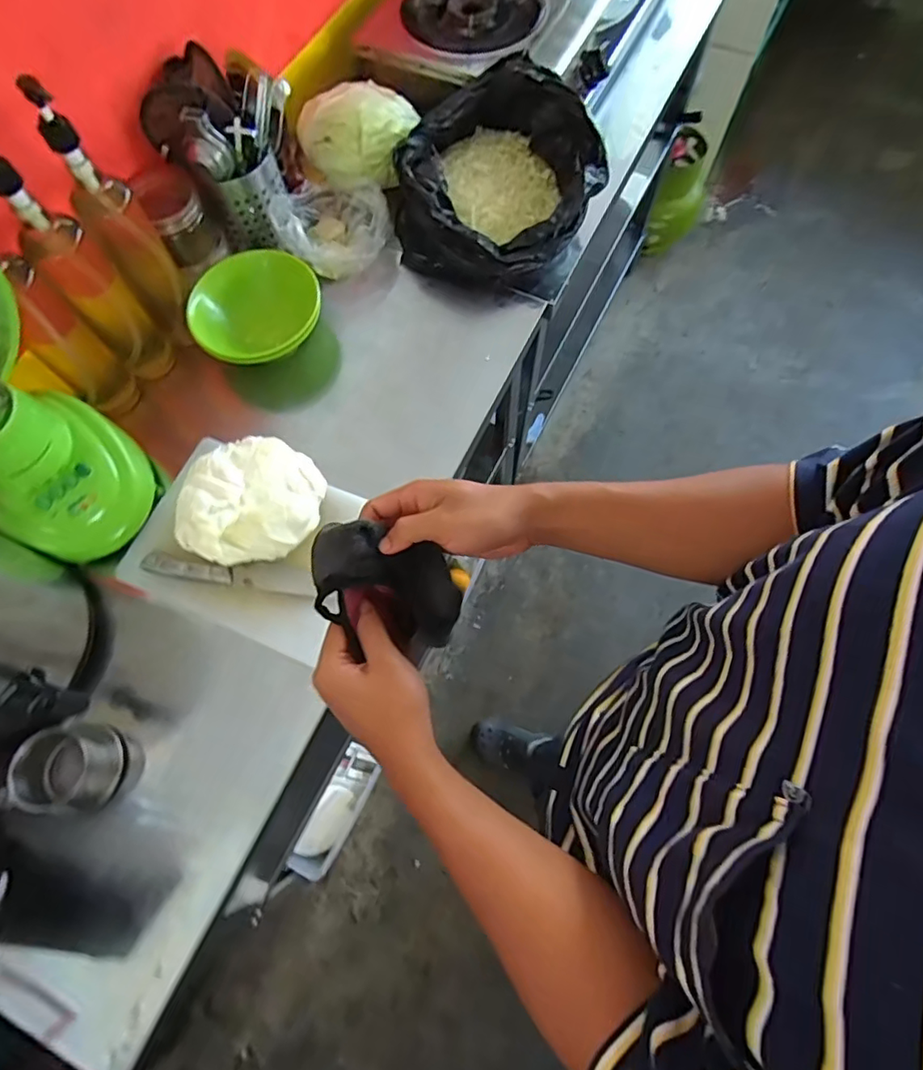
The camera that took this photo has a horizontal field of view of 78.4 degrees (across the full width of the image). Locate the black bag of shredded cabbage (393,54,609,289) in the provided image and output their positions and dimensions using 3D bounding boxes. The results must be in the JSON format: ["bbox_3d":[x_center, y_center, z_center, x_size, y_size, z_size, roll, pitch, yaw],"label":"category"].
[{"bbox_3d":[0.051,-0.494,0.783,0.260,0.144,0.245,19,71,9],"label":"black bag of shredded cabbage"}]

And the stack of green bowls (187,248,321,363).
[{"bbox_3d":[-0.272,-0.300,0.757,0.161,0.065,0.153,4,87,-9],"label":"stack of green bowls"}]

